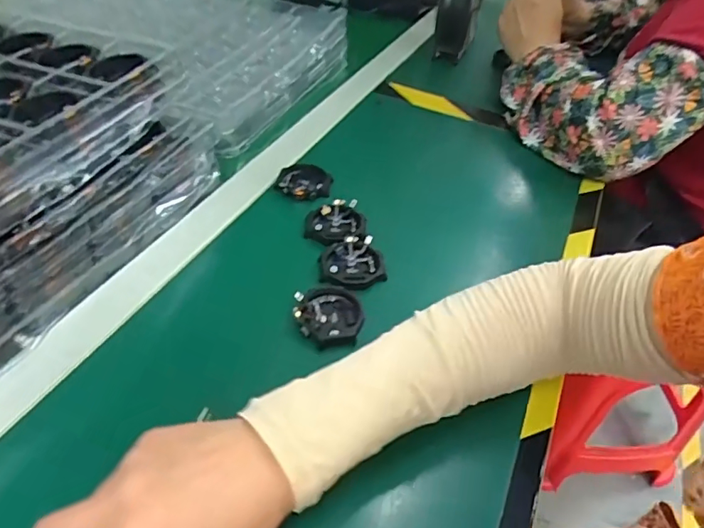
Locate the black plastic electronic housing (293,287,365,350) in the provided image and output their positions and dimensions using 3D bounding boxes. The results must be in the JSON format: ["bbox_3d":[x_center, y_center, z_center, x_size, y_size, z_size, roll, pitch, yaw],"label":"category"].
[{"bbox_3d":[-0.017,0.038,0.374,0.050,0.011,0.054,1,44,-3],"label":"black plastic electronic housing"}]

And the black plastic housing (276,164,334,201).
[{"bbox_3d":[-0.047,-0.083,0.488,0.052,0.010,0.047,5,44,1],"label":"black plastic housing"}]

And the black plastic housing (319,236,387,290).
[{"bbox_3d":[0.000,-0.002,0.410,0.052,0.010,0.052,-3,44,-7],"label":"black plastic housing"}]

